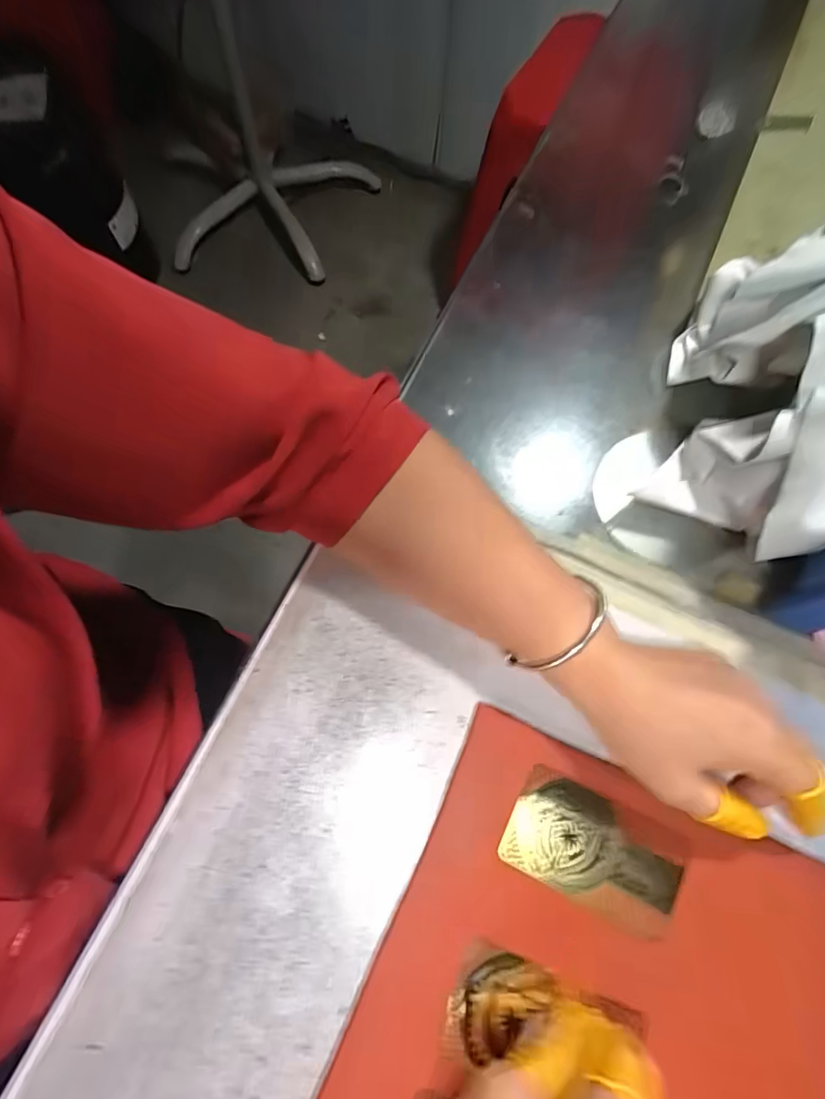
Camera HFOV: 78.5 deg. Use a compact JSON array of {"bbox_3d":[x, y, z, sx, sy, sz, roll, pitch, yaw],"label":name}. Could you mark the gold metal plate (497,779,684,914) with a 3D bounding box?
[{"bbox_3d":[0.090,0.149,0.251,0.085,0.004,0.047,24,75,6],"label":"gold metal plate"}]

